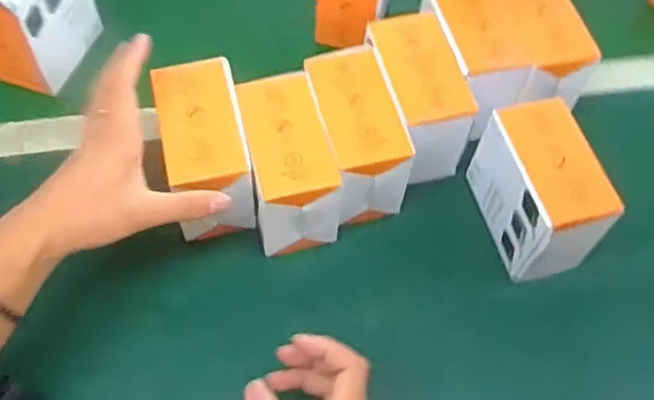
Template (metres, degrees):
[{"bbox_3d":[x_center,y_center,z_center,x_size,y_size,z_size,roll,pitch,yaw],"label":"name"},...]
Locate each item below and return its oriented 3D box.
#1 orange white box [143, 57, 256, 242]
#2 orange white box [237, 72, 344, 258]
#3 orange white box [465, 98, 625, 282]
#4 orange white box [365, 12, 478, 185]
[{"bbox_3d":[-0.102,-0.041,0.564,0.068,0.094,0.113,-8,60,-7],"label":"orange white box"},{"bbox_3d":[-0.031,-0.027,0.558,0.066,0.099,0.122,-9,60,-8],"label":"orange white box"},{"bbox_3d":[0.177,-0.006,0.557,0.071,0.095,0.124,-14,61,-11],"label":"orange white box"},{"bbox_3d":[0.077,-0.088,0.597,0.065,0.097,0.115,-14,61,-11],"label":"orange white box"}]

